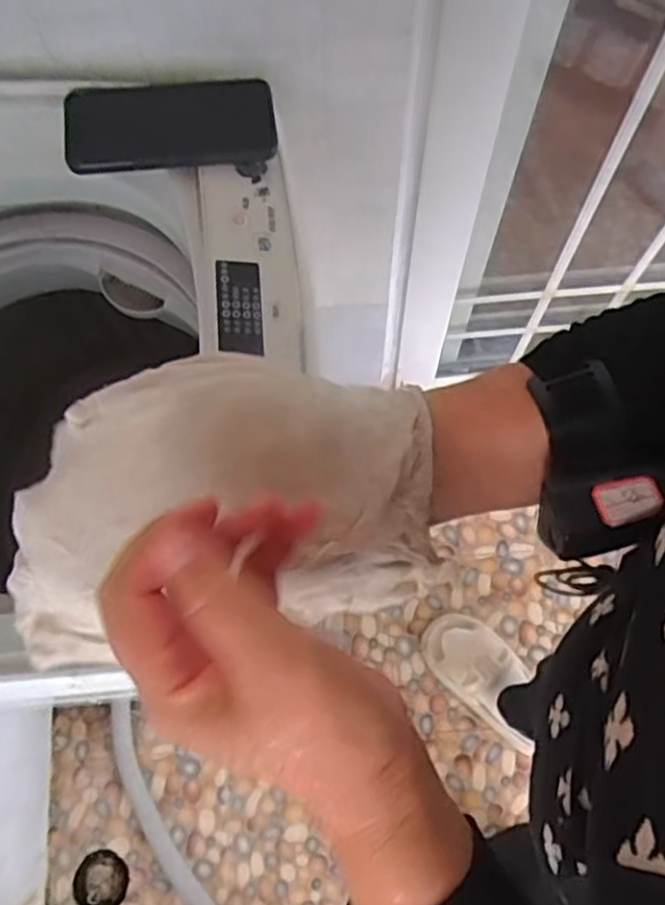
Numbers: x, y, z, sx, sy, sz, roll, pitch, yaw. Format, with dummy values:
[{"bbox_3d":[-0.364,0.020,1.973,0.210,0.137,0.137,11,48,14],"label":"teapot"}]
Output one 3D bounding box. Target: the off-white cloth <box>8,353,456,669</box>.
[{"bbox_3d":[-0.061,0.024,0.356,0.214,0.071,0.126,-11,73,-2],"label":"off-white cloth"}]

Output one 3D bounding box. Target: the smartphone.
[{"bbox_3d":[-0.136,-0.279,0.603,0.170,0.011,0.093,-8,69,-7],"label":"smartphone"}]

